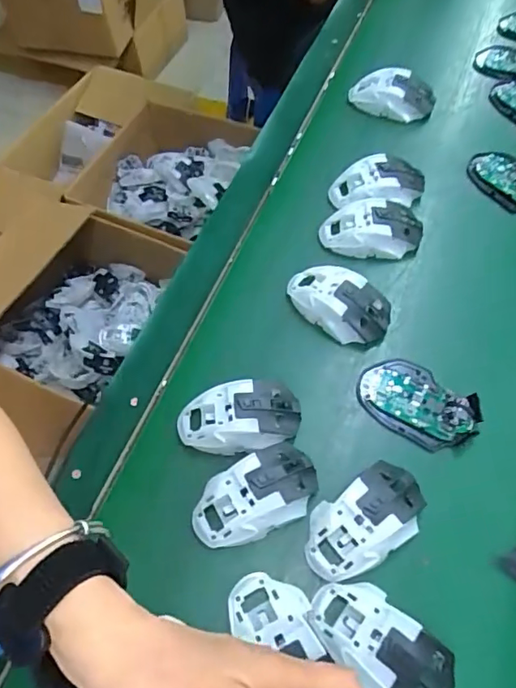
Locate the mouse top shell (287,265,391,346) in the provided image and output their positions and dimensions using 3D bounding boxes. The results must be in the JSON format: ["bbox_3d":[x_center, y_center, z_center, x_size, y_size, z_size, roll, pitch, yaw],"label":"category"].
[{"bbox_3d":[0.086,-0.045,0.574,0.114,0.037,0.068,34,67,20],"label":"mouse top shell"}]

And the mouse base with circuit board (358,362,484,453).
[{"bbox_3d":[0.155,0.056,0.522,0.113,0.020,0.075,35,68,21],"label":"mouse base with circuit board"}]

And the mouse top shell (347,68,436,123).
[{"bbox_3d":[0.186,-0.346,0.741,0.110,0.039,0.055,21,64,14],"label":"mouse top shell"}]

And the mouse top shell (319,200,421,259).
[{"bbox_3d":[0.133,-0.133,0.623,0.115,0.036,0.067,-8,60,-1],"label":"mouse top shell"}]

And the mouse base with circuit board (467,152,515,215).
[{"bbox_3d":[0.315,-0.204,0.660,0.063,0.020,0.109,-36,64,-16],"label":"mouse base with circuit board"}]

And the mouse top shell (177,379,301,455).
[{"bbox_3d":[-0.018,0.073,0.513,0.120,0.035,0.072,-11,60,-3],"label":"mouse top shell"}]

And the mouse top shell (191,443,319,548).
[{"bbox_3d":[-0.003,0.136,0.478,0.113,0.041,0.063,-22,61,-9],"label":"mouse top shell"}]

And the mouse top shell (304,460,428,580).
[{"bbox_3d":[0.092,0.153,0.461,0.113,0.038,0.064,-31,63,-13],"label":"mouse top shell"}]

